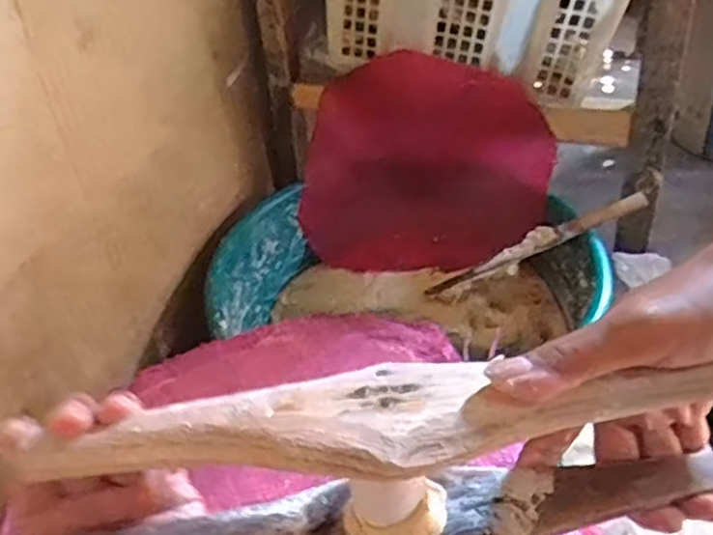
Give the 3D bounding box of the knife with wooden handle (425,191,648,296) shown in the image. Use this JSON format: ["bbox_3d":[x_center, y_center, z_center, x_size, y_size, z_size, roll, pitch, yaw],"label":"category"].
[{"bbox_3d":[0.207,-0.025,0.841,0.266,0.024,0.026,-25,39,11],"label":"knife with wooden handle"}]

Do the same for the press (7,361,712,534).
[{"bbox_3d":[0.016,0.089,0.302,0.286,0.075,0.061,-4,40,2],"label":"press"}]

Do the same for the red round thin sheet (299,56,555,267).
[{"bbox_3d":[0.086,-0.123,0.920,0.304,0.273,0.031,10,23,10],"label":"red round thin sheet"}]

